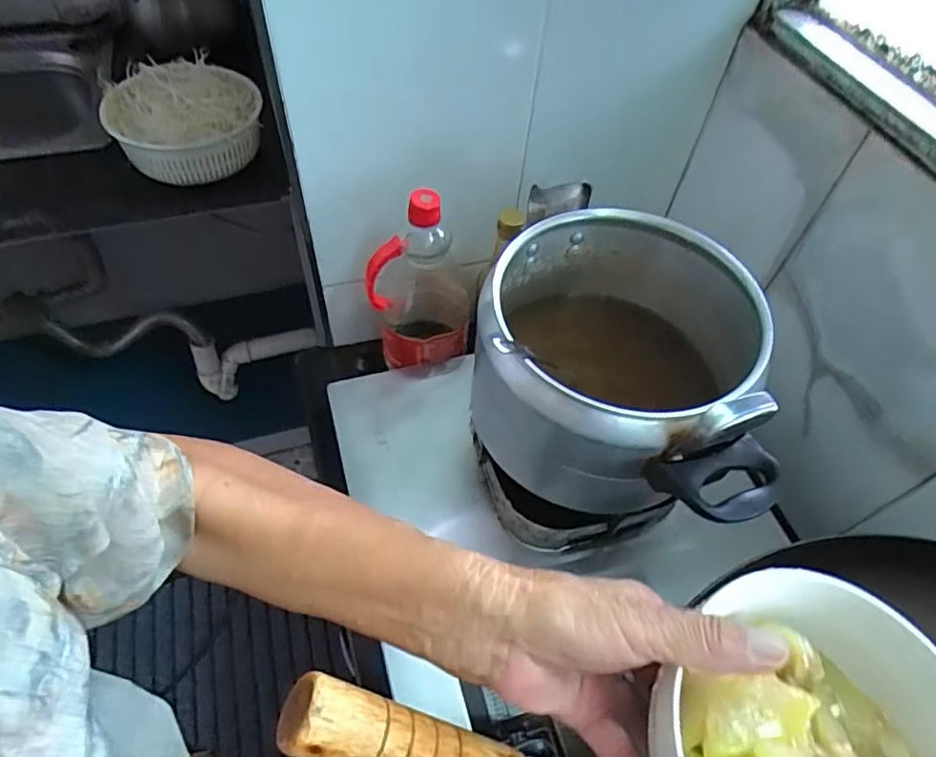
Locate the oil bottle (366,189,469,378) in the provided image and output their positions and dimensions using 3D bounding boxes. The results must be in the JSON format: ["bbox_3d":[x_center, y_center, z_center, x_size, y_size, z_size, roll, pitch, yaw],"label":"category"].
[{"bbox_3d":[-0.057,-0.115,0.706,0.112,0.238,0.115,3,55,-2],"label":"oil bottle"}]

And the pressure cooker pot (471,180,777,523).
[{"bbox_3d":[0.130,-0.018,0.540,0.220,0.186,0.250,14,55,6],"label":"pressure cooker pot"}]

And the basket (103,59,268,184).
[{"bbox_3d":[-0.414,-0.386,0.886,0.204,0.081,0.223,2,55,-3],"label":"basket"}]

